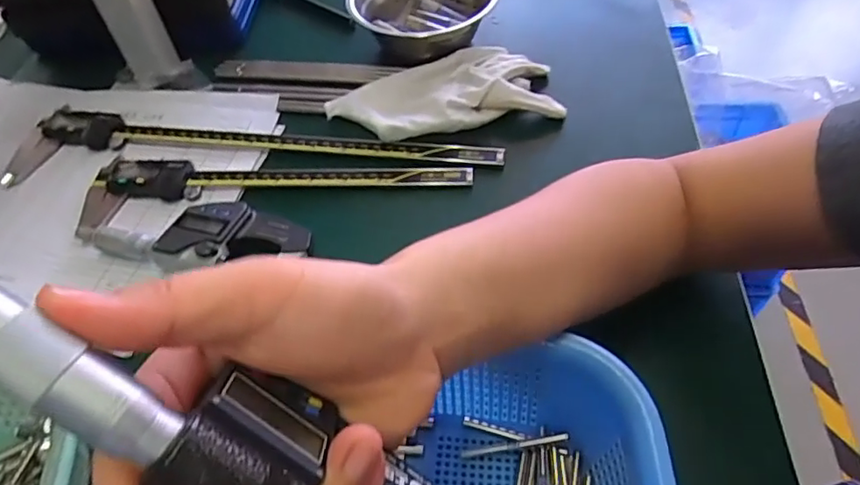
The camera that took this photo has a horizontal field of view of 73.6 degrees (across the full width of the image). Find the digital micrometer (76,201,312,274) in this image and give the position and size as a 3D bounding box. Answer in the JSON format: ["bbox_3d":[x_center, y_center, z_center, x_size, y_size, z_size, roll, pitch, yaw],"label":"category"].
[{"bbox_3d":[-0.165,-0.006,0.392,0.164,0.018,0.053,2,51,6],"label":"digital micrometer"}]

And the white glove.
[{"bbox_3d":[0.010,-0.125,0.471,0.178,0.024,0.094,-12,51,-5],"label":"white glove"}]

